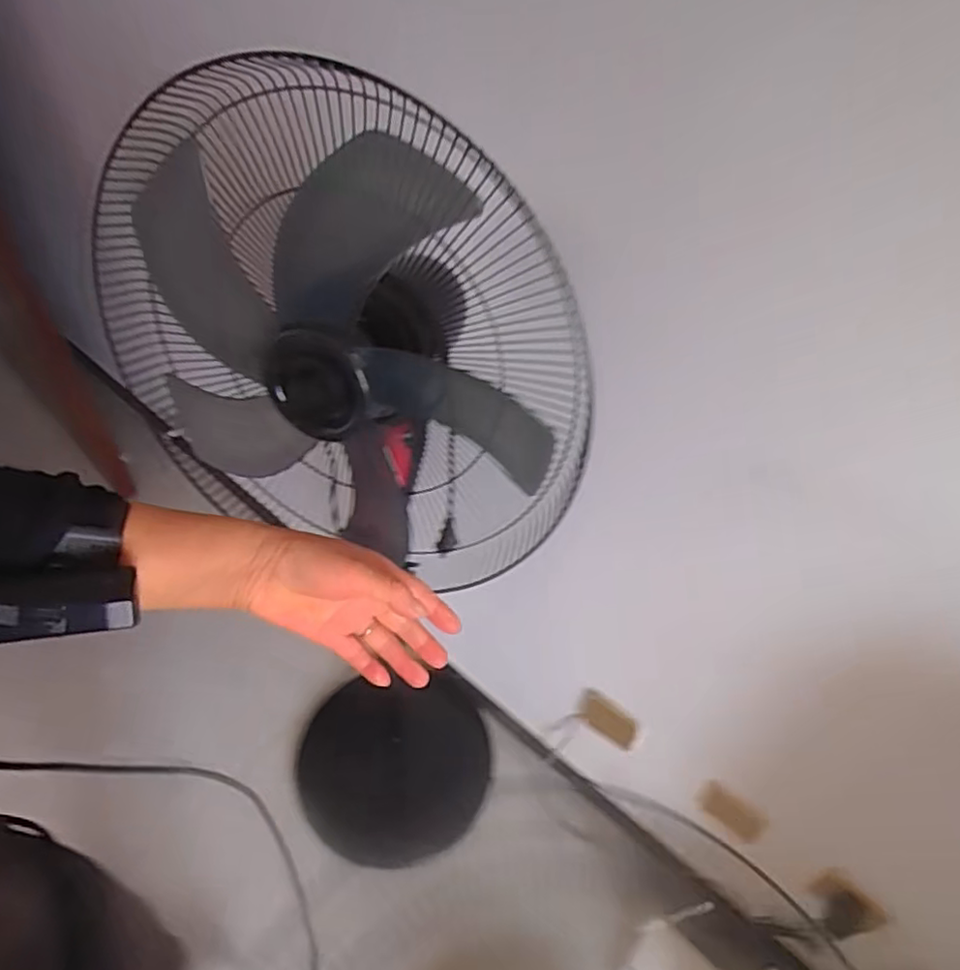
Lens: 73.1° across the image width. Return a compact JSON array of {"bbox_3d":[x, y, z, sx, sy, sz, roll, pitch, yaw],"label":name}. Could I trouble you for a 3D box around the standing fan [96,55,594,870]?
[{"bbox_3d":[-0.149,0.184,0.841,0.332,1.205,0.361,-20,51,-21],"label":"standing fan"}]

